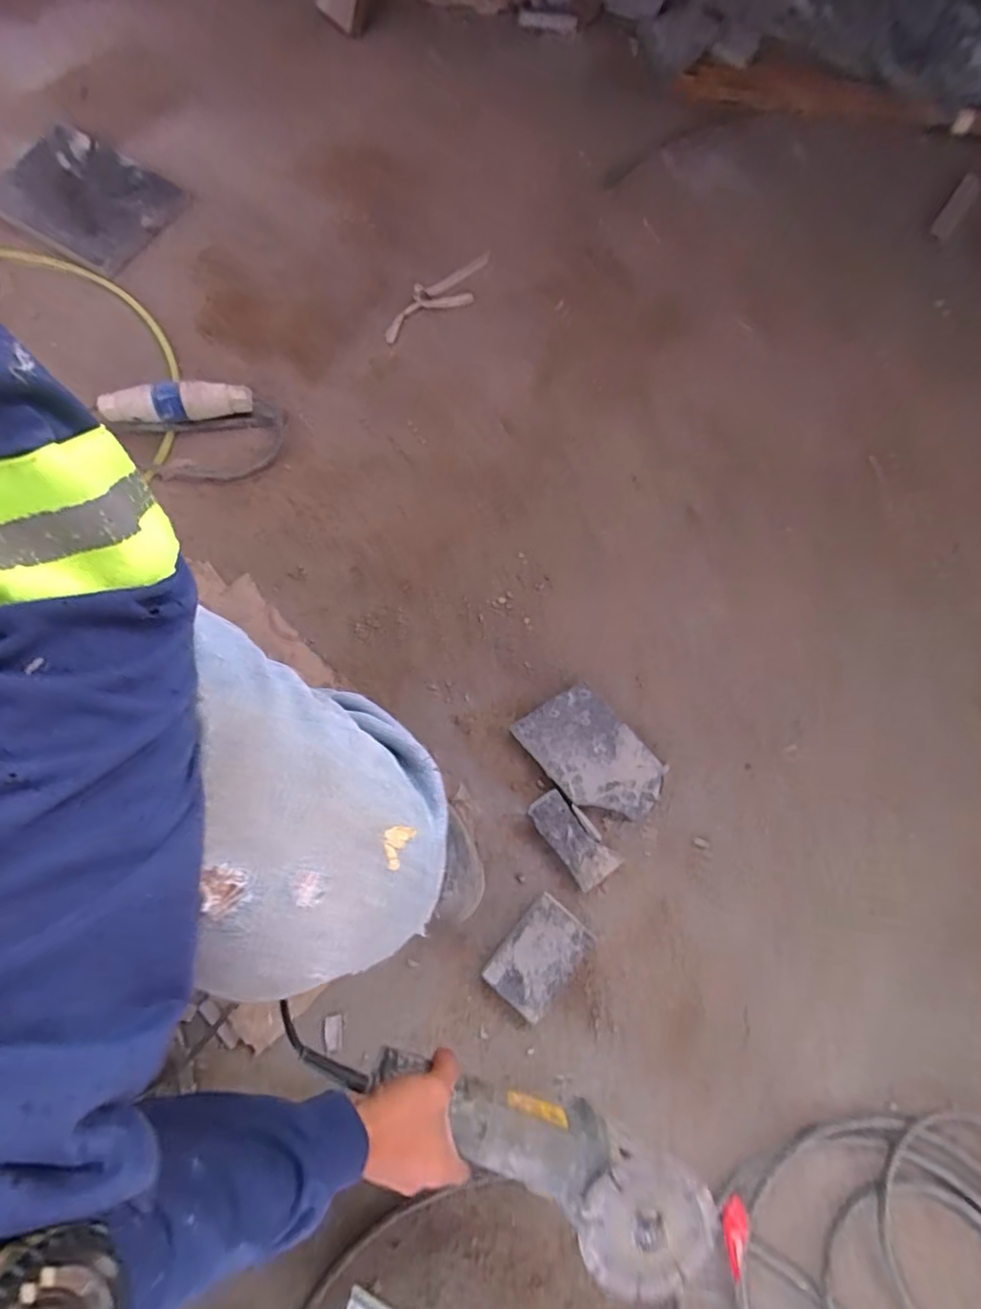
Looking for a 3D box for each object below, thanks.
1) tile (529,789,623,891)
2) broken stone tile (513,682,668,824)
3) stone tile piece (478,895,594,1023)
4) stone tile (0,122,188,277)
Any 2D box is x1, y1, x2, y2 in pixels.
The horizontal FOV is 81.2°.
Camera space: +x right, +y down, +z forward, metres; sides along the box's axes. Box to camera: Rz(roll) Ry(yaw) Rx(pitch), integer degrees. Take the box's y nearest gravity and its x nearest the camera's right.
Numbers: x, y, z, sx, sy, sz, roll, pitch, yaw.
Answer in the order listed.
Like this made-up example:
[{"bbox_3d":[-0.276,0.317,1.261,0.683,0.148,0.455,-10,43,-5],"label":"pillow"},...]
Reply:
[{"bbox_3d":[0.099,0.222,0.698,0.056,0.020,0.116,-36,77,-9],"label":"tile"},{"bbox_3d":[0.128,0.127,0.723,0.114,0.022,0.177,-39,77,-10],"label":"broken stone tile"},{"bbox_3d":[0.057,0.349,0.661,0.081,0.021,0.117,40,78,11],"label":"stone tile piece"},{"bbox_3d":[-0.639,-0.714,0.894,0.256,0.018,0.183,31,83,2],"label":"stone tile"}]

